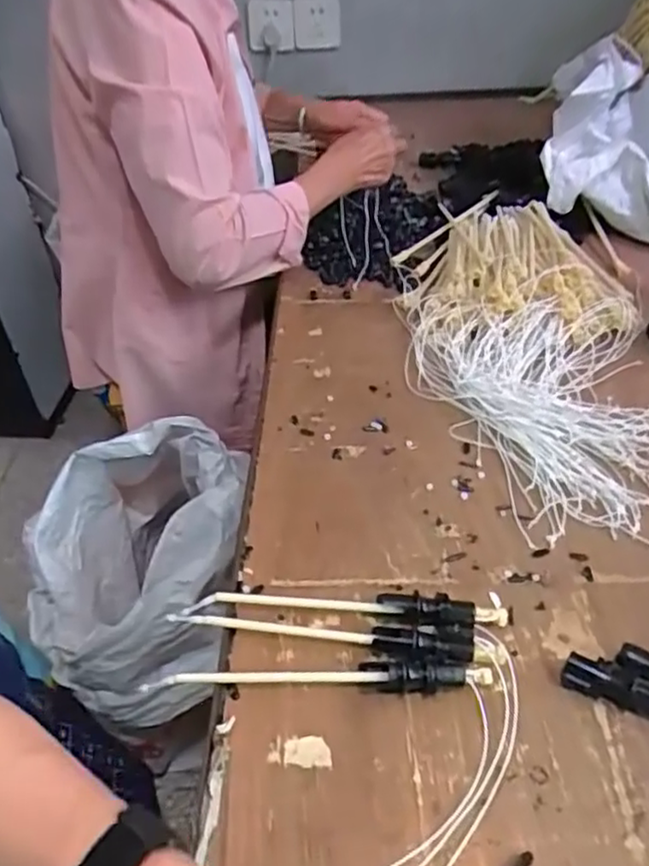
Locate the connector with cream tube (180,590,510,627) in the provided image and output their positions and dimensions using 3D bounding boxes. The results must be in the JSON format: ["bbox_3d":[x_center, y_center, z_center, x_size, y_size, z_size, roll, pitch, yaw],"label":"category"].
[{"bbox_3d":[0.015,0.121,0.469,0.215,0.022,0.023,3,42,7],"label":"connector with cream tube"}]

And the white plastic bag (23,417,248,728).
[{"bbox_3d":[-0.229,0.146,0.812,0.247,0.281,0.238,32,52,33],"label":"white plastic bag"}]

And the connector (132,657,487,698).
[{"bbox_3d":[-0.003,0.157,0.438,0.218,0.025,0.018,-2,42,1],"label":"connector"}]

